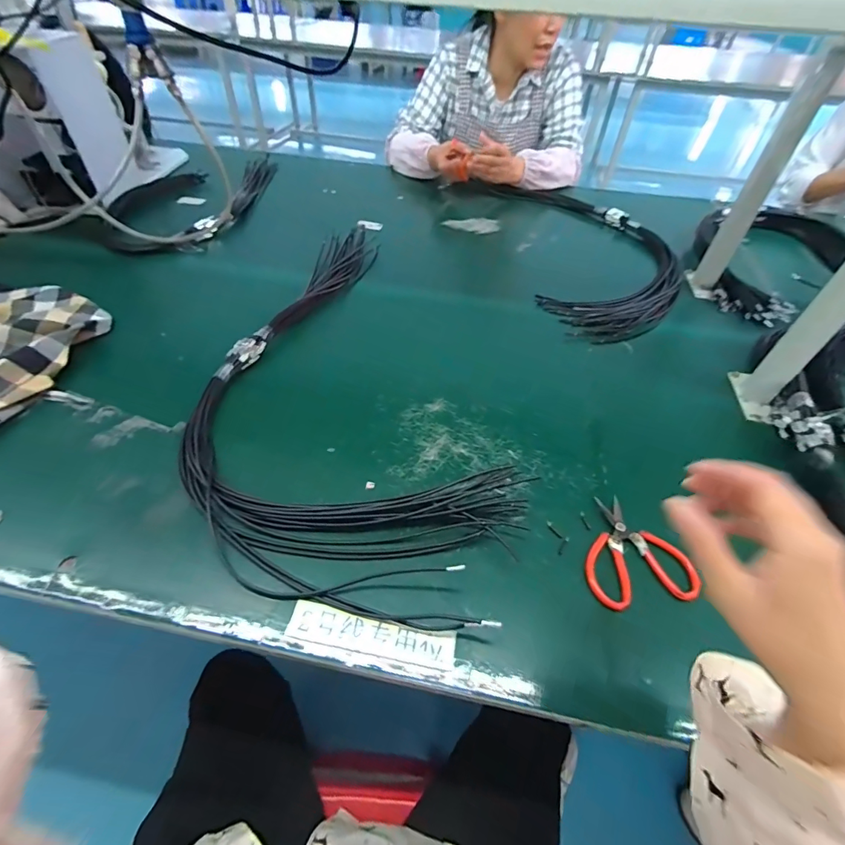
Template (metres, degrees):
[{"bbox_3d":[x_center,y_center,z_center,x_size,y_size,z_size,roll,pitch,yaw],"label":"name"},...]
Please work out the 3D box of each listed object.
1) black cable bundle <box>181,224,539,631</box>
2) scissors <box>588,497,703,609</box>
[{"bbox_3d":[-0.053,-0.093,0.621,0.426,0.024,0.688,10,50,6],"label":"black cable bundle"},{"bbox_3d":[0.215,0.132,0.440,0.099,0.016,0.115,-5,49,-7],"label":"scissors"}]

